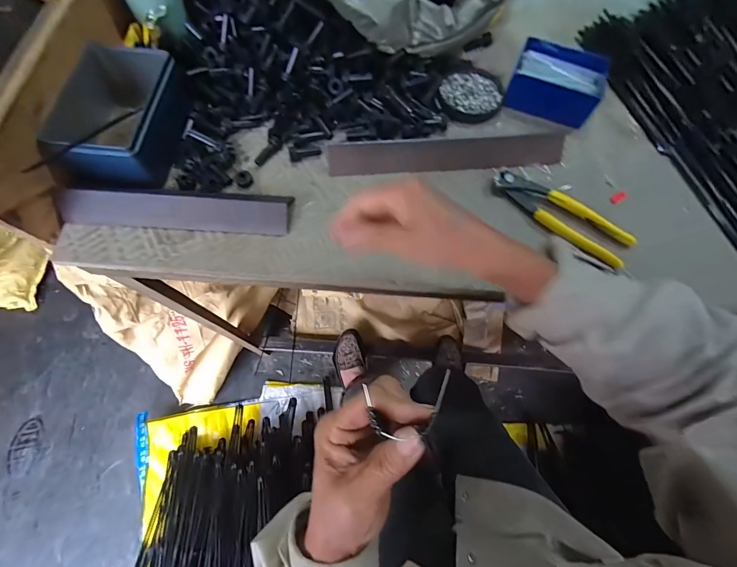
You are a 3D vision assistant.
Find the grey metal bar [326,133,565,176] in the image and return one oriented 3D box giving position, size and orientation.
[{"bbox_3d":[0.095,-0.155,0.398,0.280,0.021,0.028,-5,70,-3],"label":"grey metal bar"}]

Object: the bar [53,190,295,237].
[{"bbox_3d":[-0.205,-0.085,0.362,0.237,0.023,0.048,3,70,0],"label":"bar"}]

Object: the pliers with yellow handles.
[{"bbox_3d":[0.213,-0.076,0.376,0.156,0.018,0.047,38,73,12],"label":"pliers with yellow handles"}]

